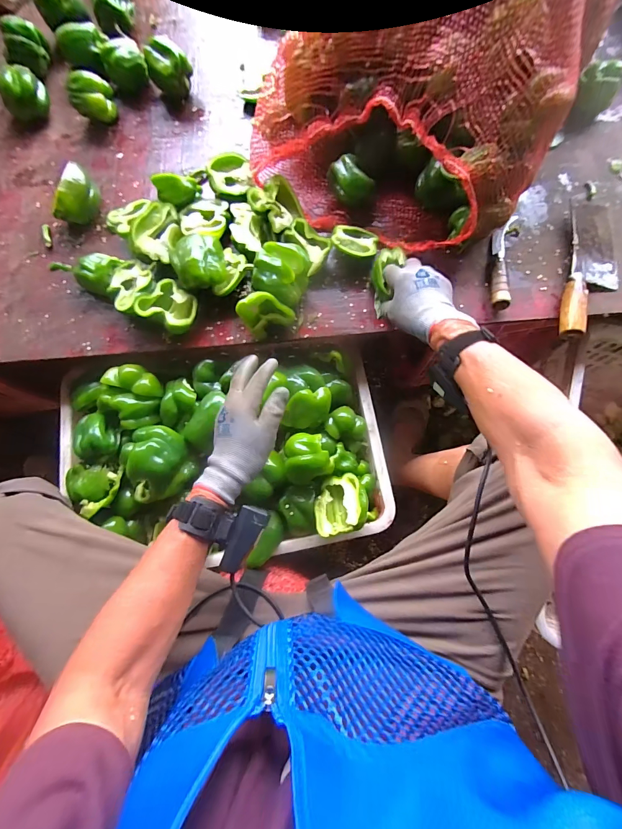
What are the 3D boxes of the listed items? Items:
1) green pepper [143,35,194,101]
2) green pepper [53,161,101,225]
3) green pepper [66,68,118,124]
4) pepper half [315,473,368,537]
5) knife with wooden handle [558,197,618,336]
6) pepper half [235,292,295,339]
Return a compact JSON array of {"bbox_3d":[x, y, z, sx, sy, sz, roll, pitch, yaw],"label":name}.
[{"bbox_3d":[-0.258,-0.634,0.648,0.069,0.072,0.060,42,81,12],"label":"green pepper"},{"bbox_3d":[-0.389,-0.366,0.587,0.044,0.064,0.094,13,76,6],"label":"green pepper"},{"bbox_3d":[-0.393,-0.567,0.634,0.077,0.078,0.060,-26,76,-4],"label":"green pepper"},{"bbox_3d":[0.042,0.128,0.501,0.073,0.050,0.080,-6,78,-1],"label":"pepper half"},{"bbox_3d":[0.432,-0.225,0.532,0.083,0.028,0.251,15,78,3],"label":"knife with wooden handle"},{"bbox_3d":[-0.066,-0.151,0.522,0.077,0.060,0.046,-19,75,-2],"label":"pepper half"}]

